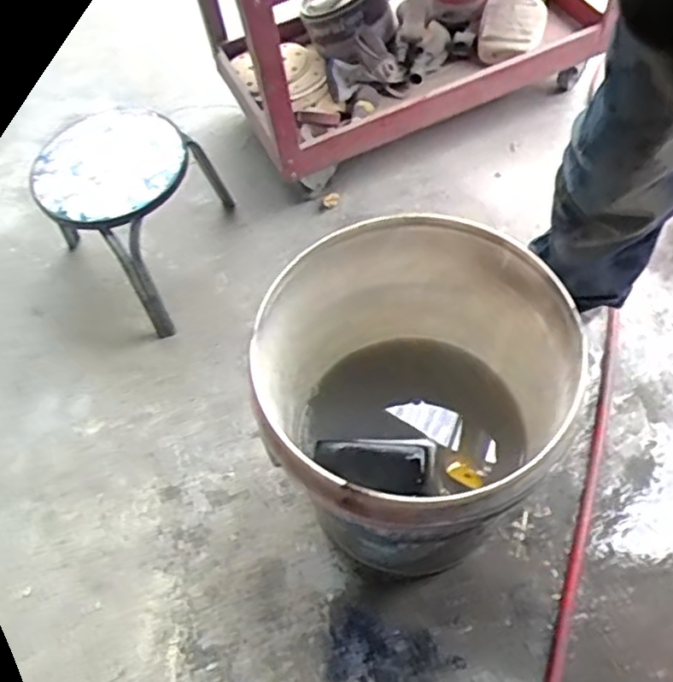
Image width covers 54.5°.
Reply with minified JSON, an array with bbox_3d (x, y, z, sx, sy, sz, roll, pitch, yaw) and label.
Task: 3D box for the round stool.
[{"bbox_3d":[-0.295,-0.174,0.993,0.269,0.277,0.228,-17,60,-6],"label":"round stool"}]

